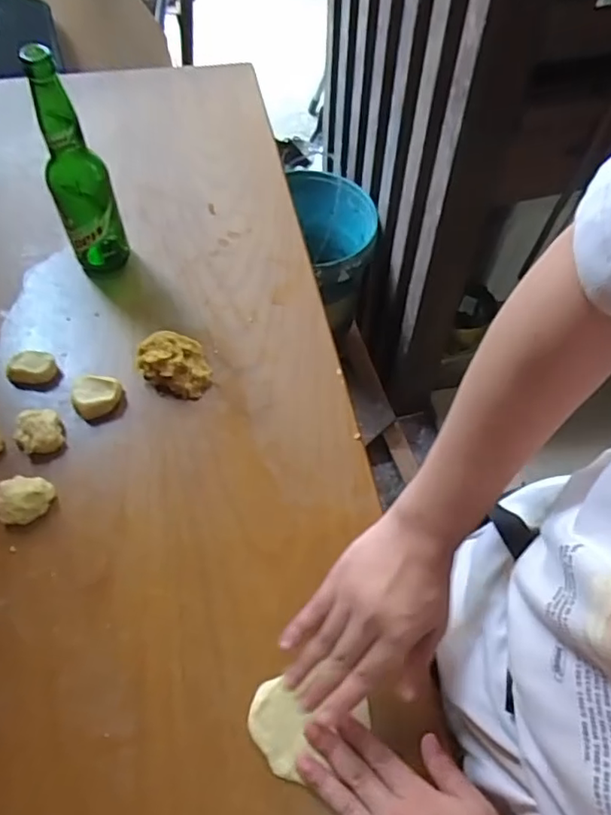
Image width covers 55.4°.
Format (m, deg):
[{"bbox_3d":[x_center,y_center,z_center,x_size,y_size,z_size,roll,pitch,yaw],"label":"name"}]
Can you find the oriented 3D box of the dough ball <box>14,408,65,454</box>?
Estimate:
[{"bbox_3d":[-0.261,0.024,0.568,0.039,0.020,0.044,-23,64,-15],"label":"dough ball"}]

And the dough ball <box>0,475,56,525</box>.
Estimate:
[{"bbox_3d":[-0.258,0.084,0.533,0.044,0.024,0.042,1,60,-2],"label":"dough ball"}]

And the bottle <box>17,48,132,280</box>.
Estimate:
[{"bbox_3d":[-0.233,-0.236,0.592,0.059,0.237,0.055,-18,63,-13],"label":"bottle"}]

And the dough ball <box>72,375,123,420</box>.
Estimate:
[{"bbox_3d":[-0.212,-0.012,0.593,0.047,0.021,0.040,-21,64,-15],"label":"dough ball"}]

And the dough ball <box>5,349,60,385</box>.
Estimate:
[{"bbox_3d":[-0.284,-0.040,0.606,0.042,0.019,0.037,10,60,2],"label":"dough ball"}]

